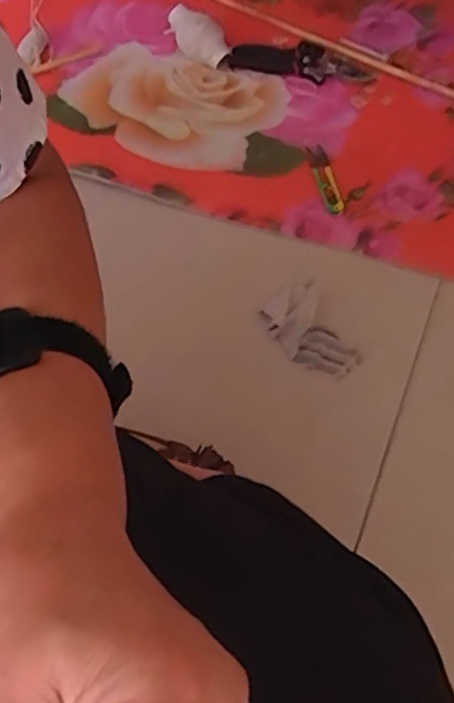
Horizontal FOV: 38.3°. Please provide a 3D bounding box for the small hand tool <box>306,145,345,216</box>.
[{"bbox_3d":[0.135,-0.236,0.891,0.029,0.021,0.127,-9,65,-5],"label":"small hand tool"}]

